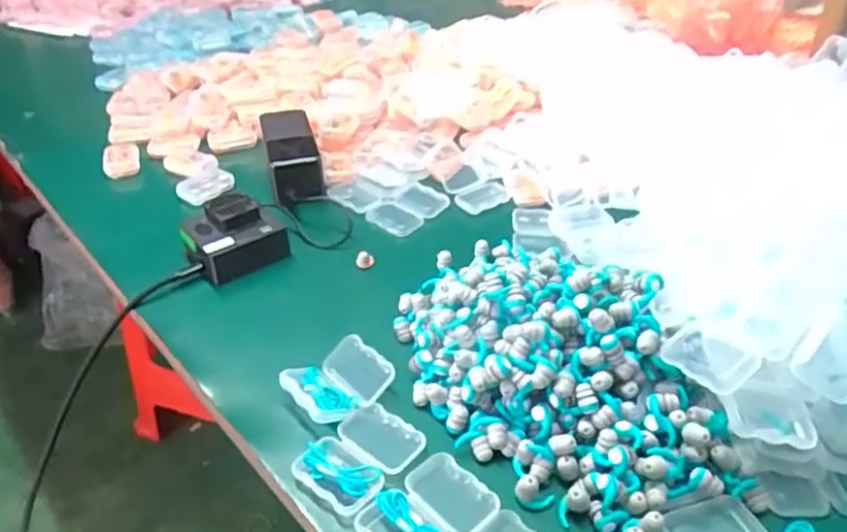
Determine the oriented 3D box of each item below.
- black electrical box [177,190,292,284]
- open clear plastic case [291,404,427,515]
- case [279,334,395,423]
[{"bbox_3d":[-0.175,-0.029,0.608,0.081,0.051,0.066,-23,43,-27],"label":"black electrical box"},{"bbox_3d":[-0.040,0.120,0.428,0.054,0.013,0.073,24,44,29],"label":"open clear plastic case"},{"bbox_3d":[-0.060,0.084,0.474,0.068,0.021,0.053,-28,45,-32],"label":"case"}]

